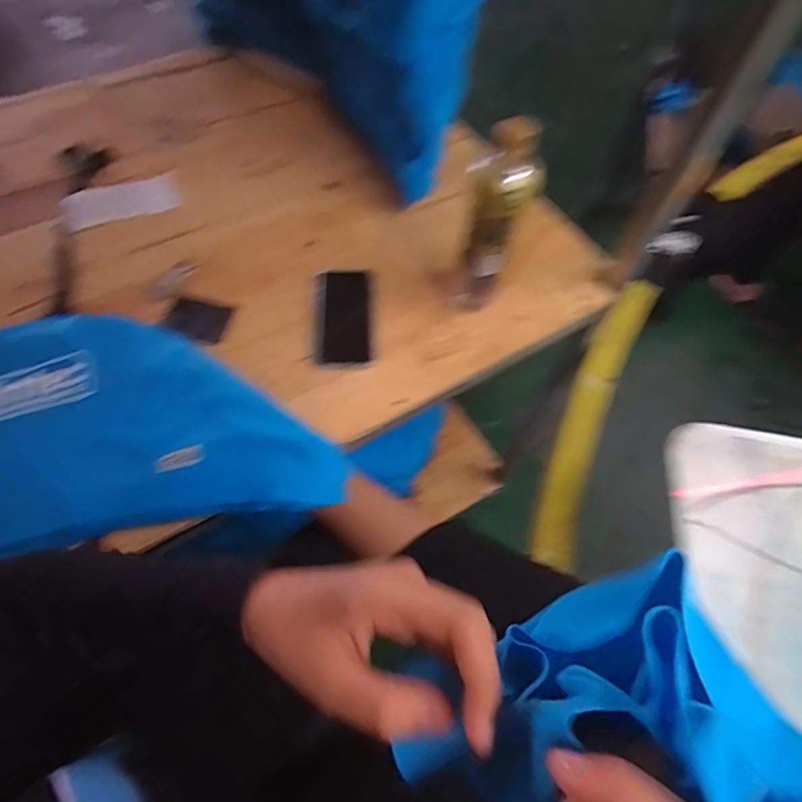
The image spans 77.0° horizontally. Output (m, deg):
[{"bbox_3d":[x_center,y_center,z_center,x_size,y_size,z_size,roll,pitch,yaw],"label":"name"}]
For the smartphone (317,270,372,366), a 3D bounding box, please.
[{"bbox_3d":[-0.068,-0.104,0.606,0.062,0.008,0.140,-2,60,-5],"label":"smartphone"}]

